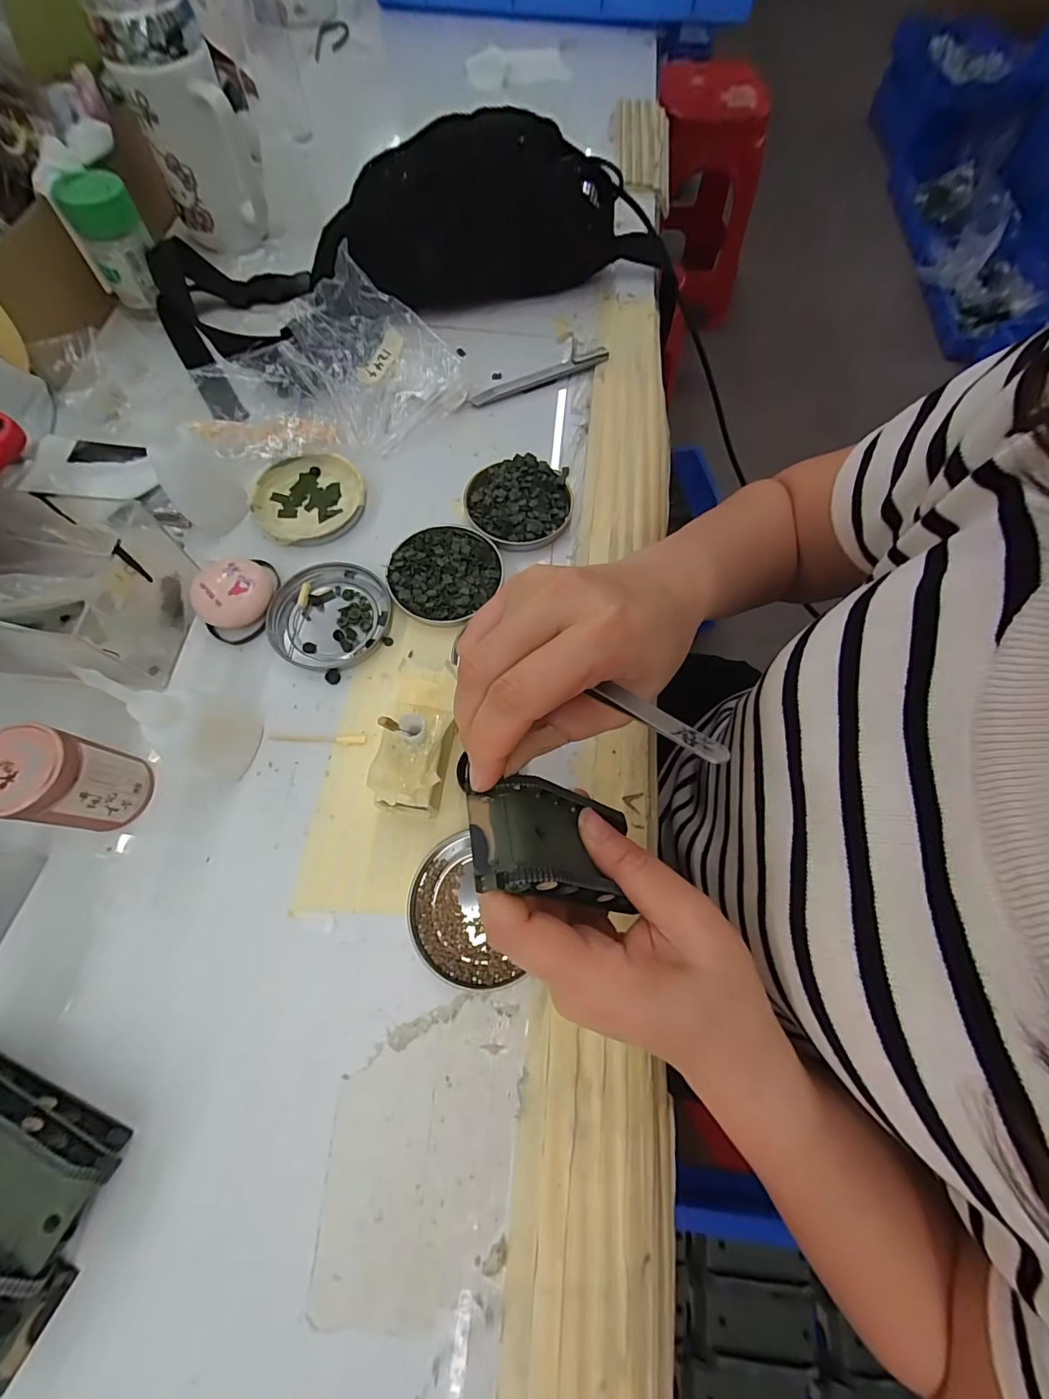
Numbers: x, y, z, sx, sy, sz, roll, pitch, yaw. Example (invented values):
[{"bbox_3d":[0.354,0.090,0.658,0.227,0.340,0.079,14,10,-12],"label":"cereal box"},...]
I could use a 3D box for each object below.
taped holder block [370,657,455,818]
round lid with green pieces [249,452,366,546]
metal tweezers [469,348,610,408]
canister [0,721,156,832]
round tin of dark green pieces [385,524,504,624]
[{"bbox_3d":[-0.060,0.023,0.278,0.038,0.044,0.085,5,69,1],"label":"taped holder block"},{"bbox_3d":[-0.159,-0.147,0.359,0.079,0.012,0.072,1,70,-2],"label":"round lid with green pieces"},{"bbox_3d":[0.012,-0.274,0.412,0.128,0.011,0.016,-25,73,-10],"label":"metal tweezers"},{"bbox_3d":[-0.238,0.043,0.255,0.042,0.064,0.043,1,70,-2],"label":"canister"},{"bbox_3d":[-0.057,-0.088,0.336,0.069,0.012,0.077,25,71,7],"label":"round tin of dark green pieces"}]

